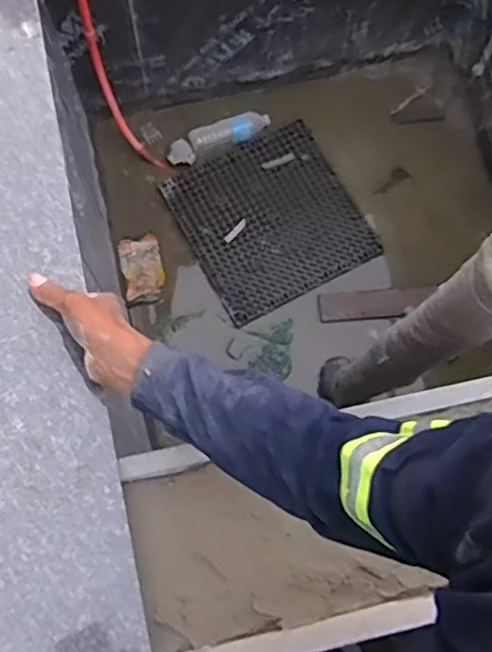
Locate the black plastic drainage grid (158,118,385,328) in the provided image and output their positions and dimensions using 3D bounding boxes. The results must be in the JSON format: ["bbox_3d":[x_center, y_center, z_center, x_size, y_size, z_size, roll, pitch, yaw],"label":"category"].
[{"bbox_3d":[0.072,-0.317,1.968,0.486,0.039,0.494,-28,80,-6],"label":"black plastic drainage grid"}]

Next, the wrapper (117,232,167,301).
[{"bbox_3d":[-0.301,-0.174,1.921,0.116,0.016,0.180,-12,75,-5],"label":"wrapper"}]

